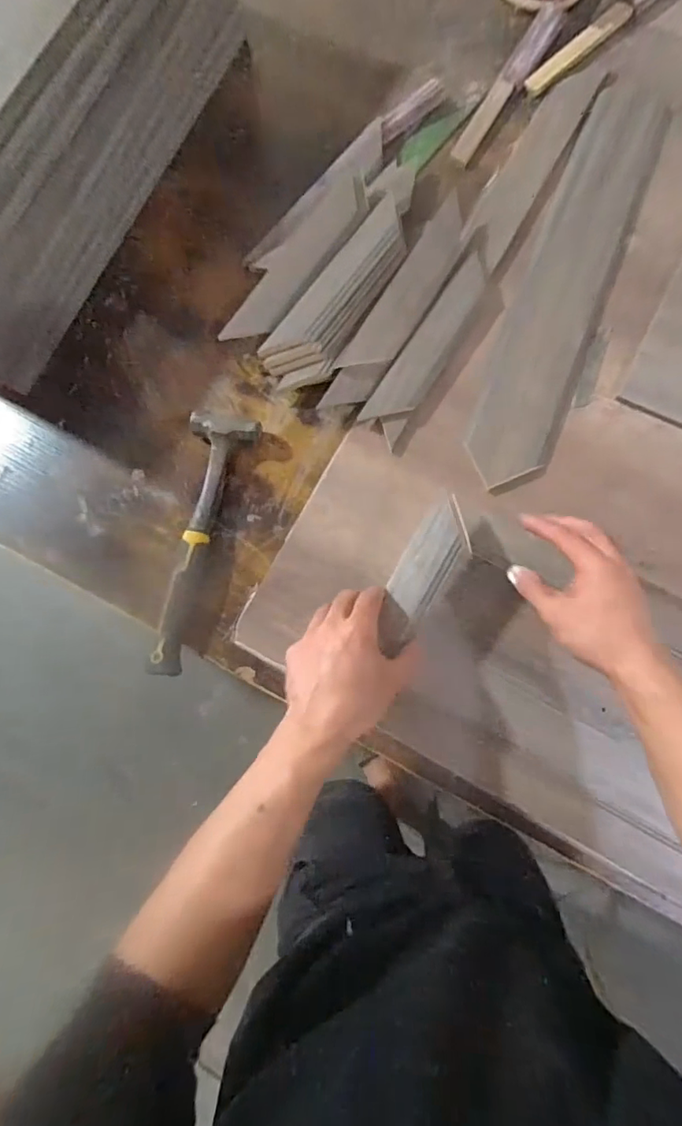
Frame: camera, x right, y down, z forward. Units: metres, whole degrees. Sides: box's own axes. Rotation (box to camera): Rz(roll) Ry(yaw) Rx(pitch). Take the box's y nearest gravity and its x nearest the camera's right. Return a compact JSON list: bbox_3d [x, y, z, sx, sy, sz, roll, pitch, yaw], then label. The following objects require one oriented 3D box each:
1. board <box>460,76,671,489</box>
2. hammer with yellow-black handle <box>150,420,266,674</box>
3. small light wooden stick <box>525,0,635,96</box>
[{"bbox_3d":[0.238,-0.297,0.567,0.094,0.021,0.448,20,85,7],"label":"board"},{"bbox_3d":[-0.153,-0.024,0.561,0.072,0.034,0.280,12,84,7],"label":"hammer with yellow-black handle"},{"bbox_3d":[0.279,-0.607,0.629,0.160,0.011,0.026,-42,81,-1],"label":"small light wooden stick"}]

